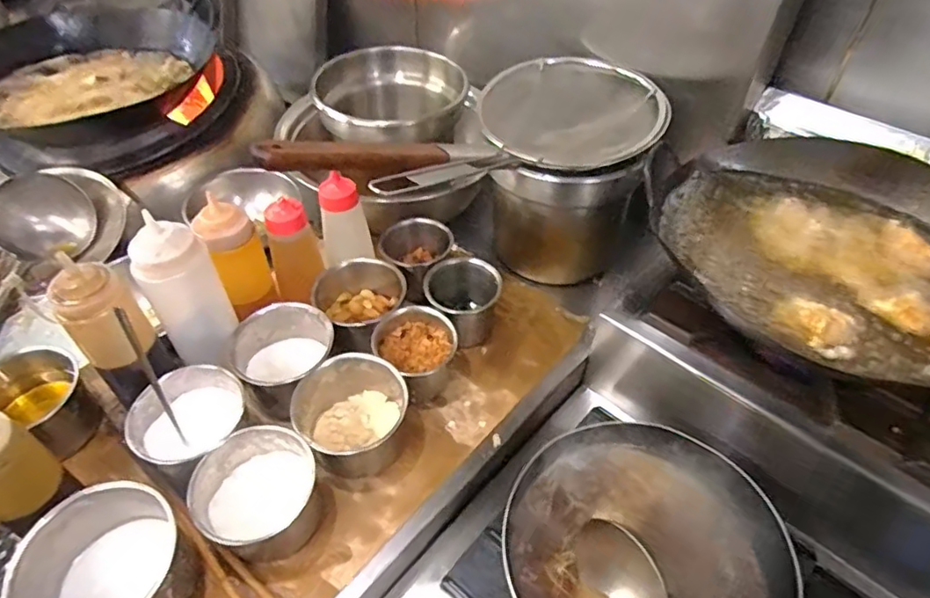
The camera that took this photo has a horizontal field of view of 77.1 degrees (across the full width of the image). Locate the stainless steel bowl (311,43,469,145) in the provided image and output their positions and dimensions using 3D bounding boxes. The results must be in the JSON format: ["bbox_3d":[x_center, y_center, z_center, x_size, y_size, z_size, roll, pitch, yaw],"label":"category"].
[{"bbox_3d":[-0.115,-0.311,0.915,0.231,0.088,0.177,-7,47,-8],"label":"stainless steel bowl"}]

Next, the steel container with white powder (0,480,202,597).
[{"bbox_3d":[-0.328,0.259,0.541,0.131,0.094,0.127,1,46,-1],"label":"steel container with white powder"}]

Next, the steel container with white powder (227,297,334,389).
[{"bbox_3d":[-0.218,0.072,0.719,0.112,0.092,0.120,1,46,-1],"label":"steel container with white powder"}]

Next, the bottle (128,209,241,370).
[{"bbox_3d":[-0.303,0.013,0.656,0.079,0.202,0.076,-27,52,-24],"label":"bottle"}]

